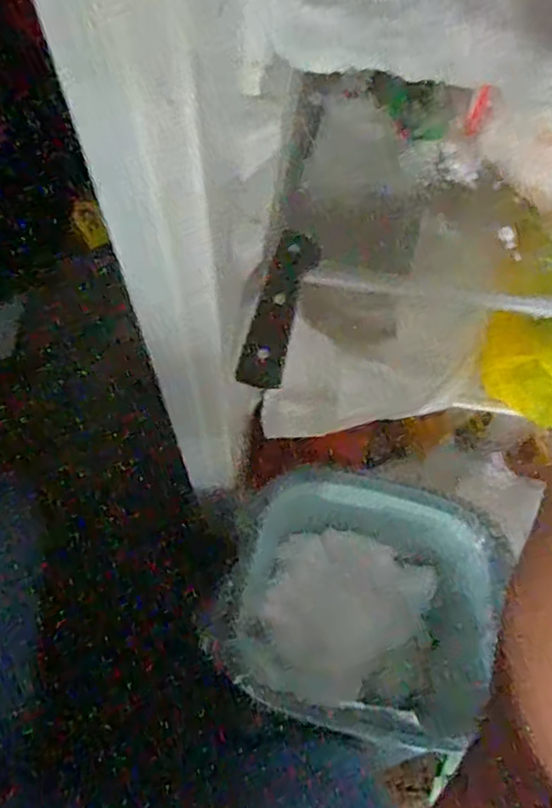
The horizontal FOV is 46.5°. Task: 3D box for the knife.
[{"bbox_3d":[0.012,-0.111,0.433,0.034,0.014,0.215,11,70,1],"label":"knife"}]

